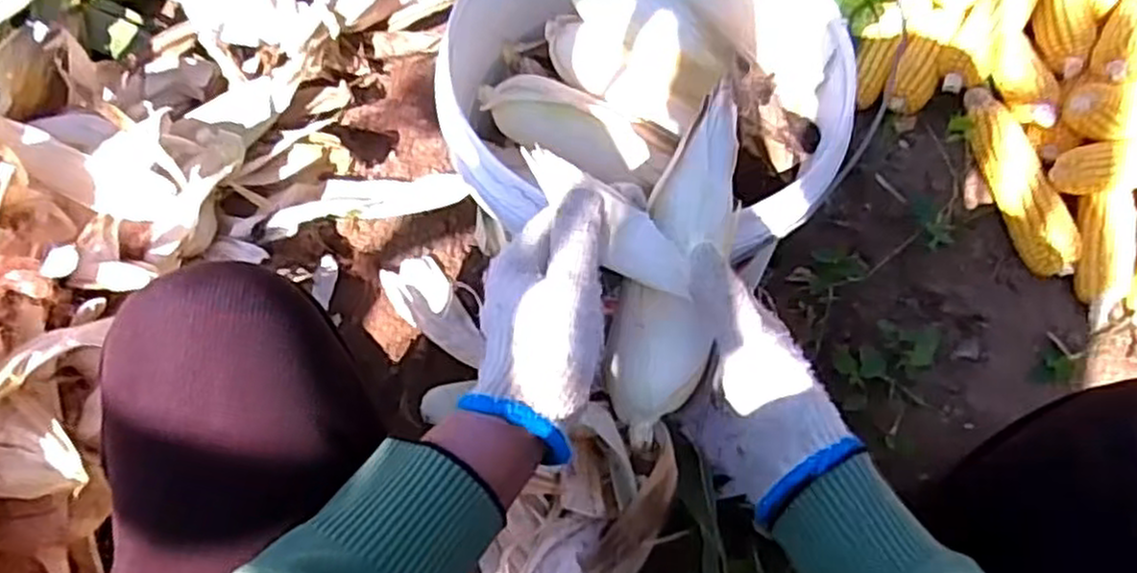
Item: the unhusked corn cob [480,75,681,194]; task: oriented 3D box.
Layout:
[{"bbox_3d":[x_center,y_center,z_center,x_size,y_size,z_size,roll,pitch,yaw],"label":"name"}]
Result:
[{"bbox_3d":[0.008,-0.132,0.628,0.159,0.037,0.051,24,71,6],"label":"unhusked corn cob"}]

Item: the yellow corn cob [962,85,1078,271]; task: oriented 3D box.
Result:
[{"bbox_3d":[0.471,-0.111,0.807,0.053,0.055,0.216,-12,72,-7],"label":"yellow corn cob"}]

